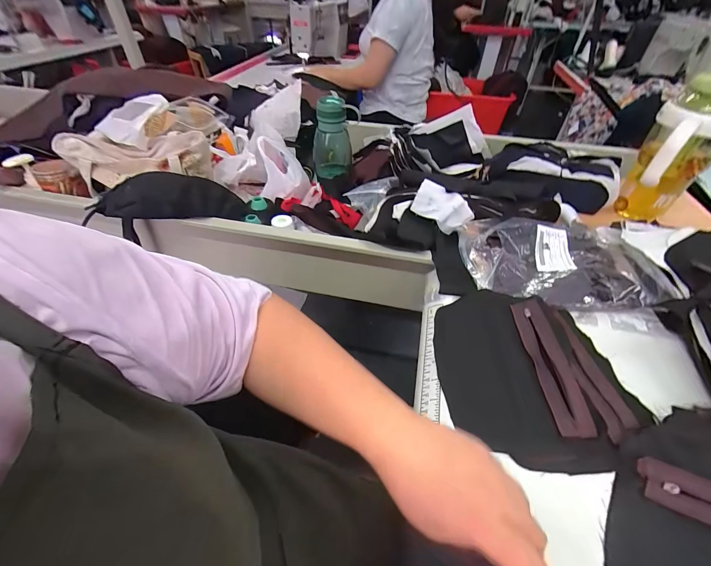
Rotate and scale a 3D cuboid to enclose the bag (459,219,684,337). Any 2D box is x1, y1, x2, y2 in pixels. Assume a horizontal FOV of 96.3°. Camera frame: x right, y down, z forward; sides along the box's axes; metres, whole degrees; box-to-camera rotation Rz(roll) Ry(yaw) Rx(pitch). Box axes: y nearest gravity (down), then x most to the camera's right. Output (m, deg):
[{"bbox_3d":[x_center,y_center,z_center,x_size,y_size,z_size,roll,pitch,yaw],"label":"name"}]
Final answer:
[{"bbox_3d":[0.302,-0.032,0.475,0.264,0.042,0.182,4,46,5],"label":"bag"}]

